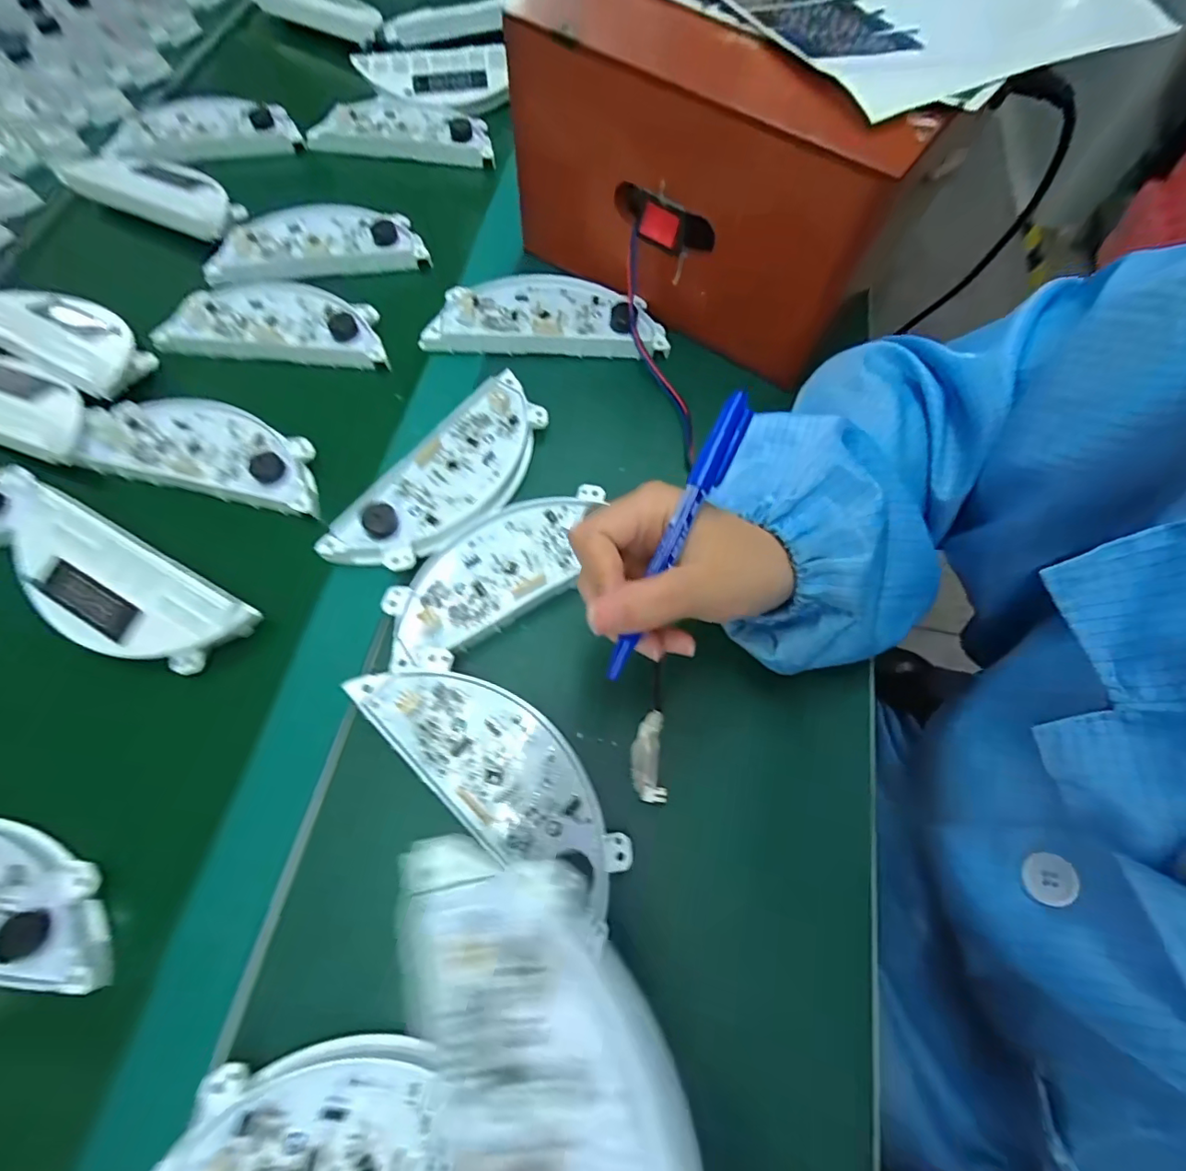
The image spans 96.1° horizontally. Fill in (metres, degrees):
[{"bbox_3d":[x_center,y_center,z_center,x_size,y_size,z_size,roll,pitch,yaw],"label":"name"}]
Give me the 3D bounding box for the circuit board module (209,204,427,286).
[{"bbox_3d":[-0.238,-0.294,0.460,0.178,0.019,0.079,-10,66,-7],"label":"circuit board module"}]

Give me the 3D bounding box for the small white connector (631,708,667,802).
[{"bbox_3d":[0.030,0.093,0.291,0.018,0.006,0.046,0,65,-2],"label":"small white connector"}]

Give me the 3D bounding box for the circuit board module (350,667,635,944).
[{"bbox_3d":[-0.048,0.094,0.279,0.167,0.020,0.062,41,70,16],"label":"circuit board module"}]

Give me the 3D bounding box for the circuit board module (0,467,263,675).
[{"bbox_3d":[-0.312,-0.008,0.327,0.221,0.016,0.066,28,67,10],"label":"circuit board module"}]

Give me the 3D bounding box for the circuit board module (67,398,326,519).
[{"bbox_3d":[-0.273,-0.098,0.375,0.183,0.019,0.066,13,65,4],"label":"circuit board module"}]

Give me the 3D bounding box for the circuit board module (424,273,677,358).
[{"bbox_3d":[-0.034,-0.209,0.411,0.177,0.015,0.066,3,72,-1],"label":"circuit board module"}]

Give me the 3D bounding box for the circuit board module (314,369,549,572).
[{"bbox_3d":[-0.091,-0.074,0.346,0.070,0.017,0.172,32,67,12],"label":"circuit board module"}]

